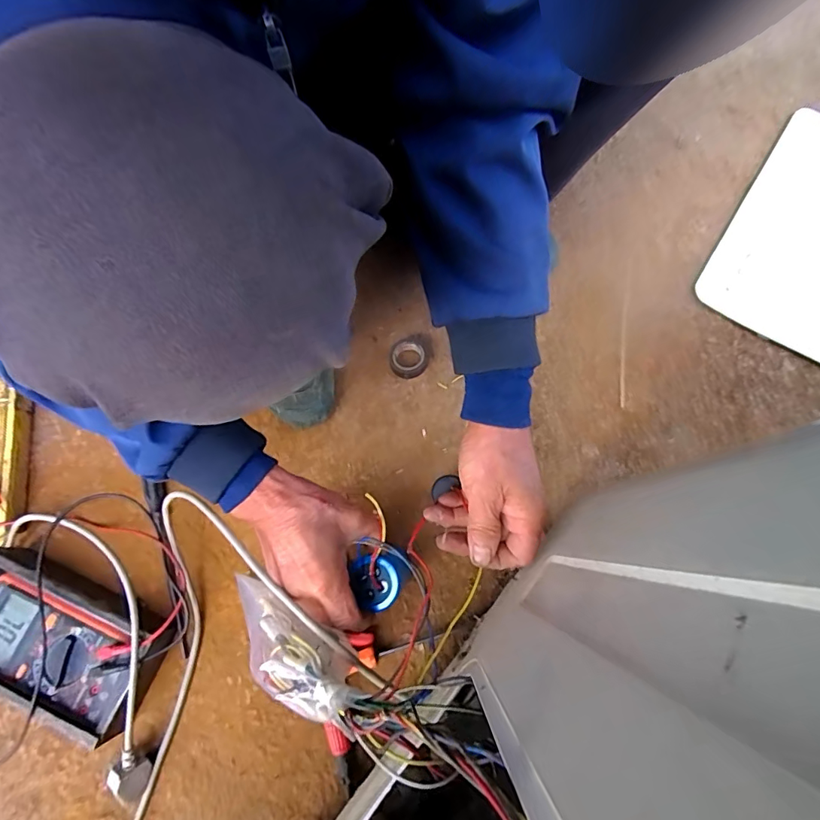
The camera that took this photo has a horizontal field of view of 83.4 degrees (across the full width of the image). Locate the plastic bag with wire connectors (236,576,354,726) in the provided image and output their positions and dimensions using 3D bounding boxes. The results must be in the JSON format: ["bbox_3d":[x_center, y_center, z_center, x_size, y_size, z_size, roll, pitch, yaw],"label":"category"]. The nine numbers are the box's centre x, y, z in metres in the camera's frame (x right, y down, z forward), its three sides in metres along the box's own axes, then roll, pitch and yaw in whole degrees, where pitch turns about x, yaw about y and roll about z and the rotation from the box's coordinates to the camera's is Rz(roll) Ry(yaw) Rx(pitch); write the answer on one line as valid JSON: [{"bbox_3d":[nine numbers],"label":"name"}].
[{"bbox_3d":[-0.097,0.186,0.363,0.156,0.044,0.056,23,73,43],"label":"plastic bag with wire connectors"}]

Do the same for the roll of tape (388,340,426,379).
[{"bbox_3d":[-0.002,-0.061,0.563,0.045,0.018,0.041,-1,72,2],"label":"roll of tape"}]

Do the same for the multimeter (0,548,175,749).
[{"bbox_3d":[-0.353,0.225,0.461,0.215,0.057,0.117,19,74,8],"label":"multimeter"}]

